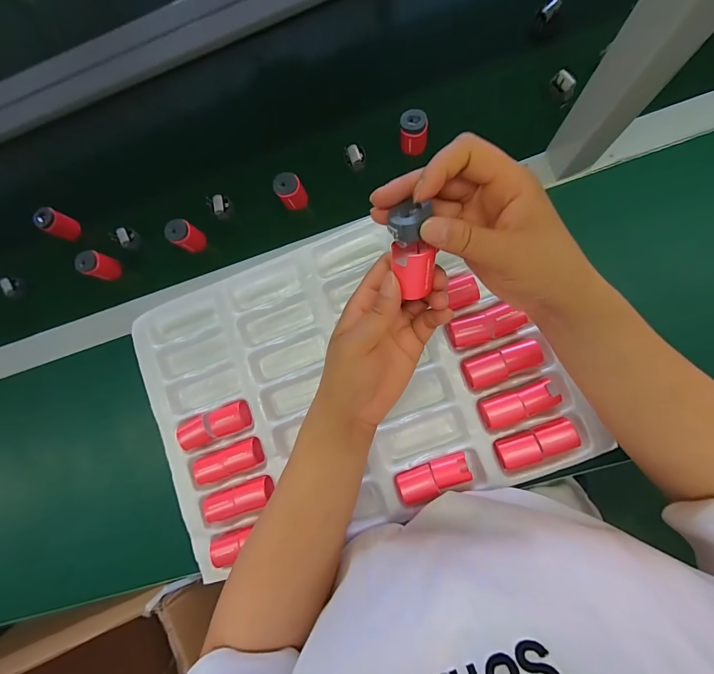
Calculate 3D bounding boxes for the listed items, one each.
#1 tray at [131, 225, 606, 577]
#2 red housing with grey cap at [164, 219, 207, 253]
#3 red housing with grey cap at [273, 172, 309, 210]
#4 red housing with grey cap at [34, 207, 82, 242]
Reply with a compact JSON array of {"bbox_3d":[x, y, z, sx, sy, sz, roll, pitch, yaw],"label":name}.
[{"bbox_3d":[-0.014,0.043,0.388,0.444,0.037,0.320,-21,83,5],"label":"tray"},{"bbox_3d":[-0.211,-0.125,0.436,0.033,0.034,0.030,33,90,9],"label":"red housing with grey cap"},{"bbox_3d":[-0.078,-0.175,0.424,0.031,0.033,0.032,-1,85,7],"label":"red housing with grey cap"},{"bbox_3d":[-0.391,-0.148,0.463,0.027,0.041,0.030,25,89,9],"label":"red housing with grey cap"}]

